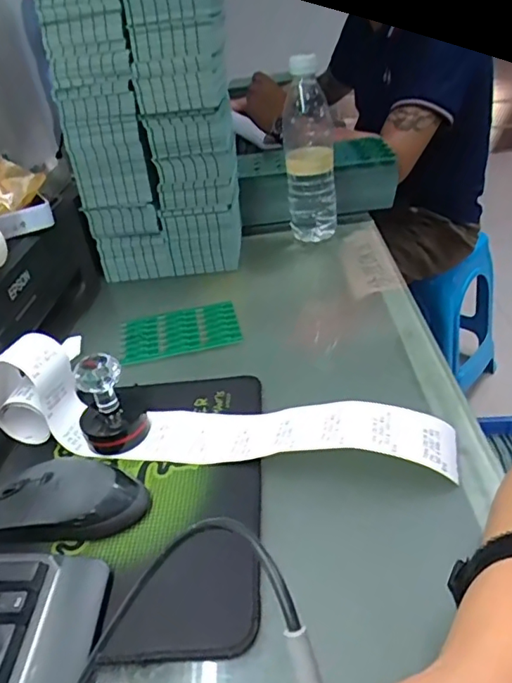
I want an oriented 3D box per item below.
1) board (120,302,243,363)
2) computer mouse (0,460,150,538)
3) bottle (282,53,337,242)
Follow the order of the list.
[{"bbox_3d":[-0.082,-0.010,0.578,0.124,0.006,0.081,-12,36,-4],"label":"board"},{"bbox_3d":[-0.132,0.108,0.372,0.106,0.030,0.052,3,32,3],"label":"computer mouse"},{"bbox_3d":[0.071,-0.245,0.695,0.075,0.211,0.072,-2,33,9],"label":"bottle"}]

